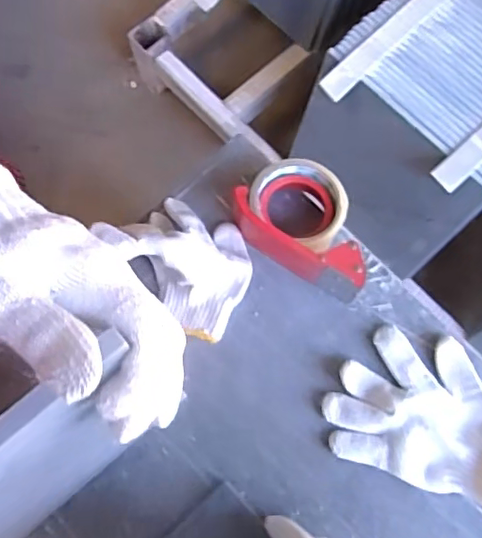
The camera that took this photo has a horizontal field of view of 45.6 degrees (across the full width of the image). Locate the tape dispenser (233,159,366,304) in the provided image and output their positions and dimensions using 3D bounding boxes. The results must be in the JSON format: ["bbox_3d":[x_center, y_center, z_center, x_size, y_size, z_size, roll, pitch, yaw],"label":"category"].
[{"bbox_3d":[0.071,-0.046,0.555,0.141,0.060,0.092,35,76,9],"label":"tape dispenser"}]

